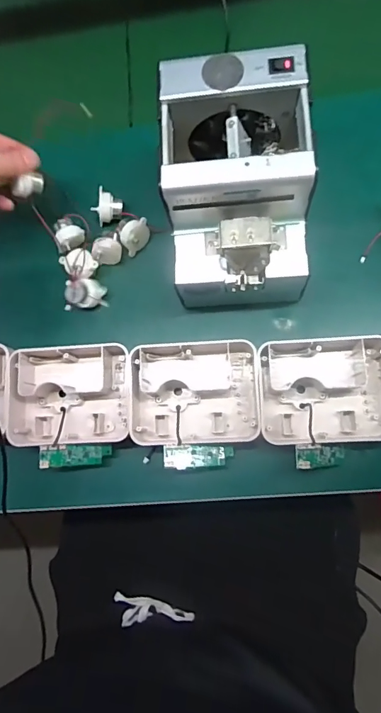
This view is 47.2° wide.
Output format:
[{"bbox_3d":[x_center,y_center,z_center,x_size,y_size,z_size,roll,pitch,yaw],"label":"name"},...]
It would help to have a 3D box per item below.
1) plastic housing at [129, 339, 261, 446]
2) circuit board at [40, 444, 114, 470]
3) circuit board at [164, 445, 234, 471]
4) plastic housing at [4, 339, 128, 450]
[{"bbox_3d":[0.005,0.039,0.443,0.129,0.055,0.098,-3,71,1],"label":"plastic housing"},{"bbox_3d":[-0.117,0.100,0.444,0.070,0.004,0.023,-2,92,-13],"label":"circuit board"},{"bbox_3d":[0.009,0.098,0.428,0.069,0.006,0.022,0,70,-13],"label":"circuit board"},{"bbox_3d":[-0.127,0.043,0.461,0.124,0.057,0.102,1,71,3],"label":"plastic housing"}]

